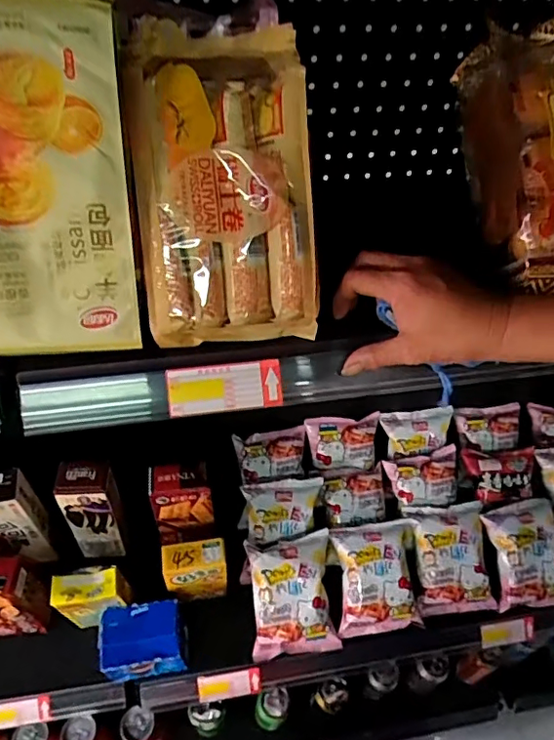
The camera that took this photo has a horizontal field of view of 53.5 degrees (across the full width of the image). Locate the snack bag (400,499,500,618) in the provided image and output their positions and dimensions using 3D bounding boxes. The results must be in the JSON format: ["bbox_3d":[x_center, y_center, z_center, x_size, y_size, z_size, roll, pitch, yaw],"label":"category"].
[{"bbox_3d":[0.290,0.315,0.922,0.126,0.045,0.167,-4,77,-3],"label":"snack bag"}]

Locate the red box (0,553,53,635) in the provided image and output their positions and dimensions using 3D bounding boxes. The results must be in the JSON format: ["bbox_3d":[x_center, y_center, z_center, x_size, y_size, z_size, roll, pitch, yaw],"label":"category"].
[{"bbox_3d":[-0.403,0.332,0.807,0.101,0.183,0.069,4,48,0],"label":"red box"}]

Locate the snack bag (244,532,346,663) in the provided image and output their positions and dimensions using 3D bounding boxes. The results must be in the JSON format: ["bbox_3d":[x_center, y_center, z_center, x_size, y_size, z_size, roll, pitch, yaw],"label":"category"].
[{"bbox_3d":[0.025,0.355,0.872,0.133,0.048,0.174,-5,80,-5],"label":"snack bag"}]

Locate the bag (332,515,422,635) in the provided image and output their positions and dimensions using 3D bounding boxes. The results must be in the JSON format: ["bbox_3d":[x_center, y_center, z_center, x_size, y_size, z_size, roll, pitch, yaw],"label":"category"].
[{"bbox_3d":[0.163,0.335,0.892,0.136,0.045,0.168,-3,76,-3],"label":"bag"}]

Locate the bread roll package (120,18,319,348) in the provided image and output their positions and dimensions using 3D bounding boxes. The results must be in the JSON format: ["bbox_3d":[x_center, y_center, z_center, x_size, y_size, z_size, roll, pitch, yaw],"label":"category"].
[{"bbox_3d":[-0.043,-0.147,0.437,0.133,0.246,0.047,-5,8,-9],"label":"bread roll package"}]

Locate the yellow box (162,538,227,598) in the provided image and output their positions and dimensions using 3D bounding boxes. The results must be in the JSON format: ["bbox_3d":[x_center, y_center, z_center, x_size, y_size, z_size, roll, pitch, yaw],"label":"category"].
[{"bbox_3d":[-0.122,0.309,0.840,0.099,0.121,0.047,-4,49,-7],"label":"yellow box"}]

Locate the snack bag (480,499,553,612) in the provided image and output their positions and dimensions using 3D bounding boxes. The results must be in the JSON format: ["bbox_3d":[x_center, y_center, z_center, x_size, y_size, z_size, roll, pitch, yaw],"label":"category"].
[{"bbox_3d":[0.425,0.312,0.928,0.134,0.043,0.172,-7,78,-3],"label":"snack bag"}]

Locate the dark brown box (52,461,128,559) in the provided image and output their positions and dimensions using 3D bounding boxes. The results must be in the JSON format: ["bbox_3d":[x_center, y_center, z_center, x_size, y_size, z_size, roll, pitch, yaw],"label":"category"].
[{"bbox_3d":[-0.289,0.224,0.870,0.075,0.214,0.050,-5,49,-8],"label":"dark brown box"}]

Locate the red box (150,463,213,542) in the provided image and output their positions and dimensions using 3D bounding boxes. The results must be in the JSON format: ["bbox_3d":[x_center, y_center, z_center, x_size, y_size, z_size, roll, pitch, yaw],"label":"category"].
[{"bbox_3d":[-0.155,0.225,0.910,0.098,0.171,0.062,-5,49,-8],"label":"red box"}]

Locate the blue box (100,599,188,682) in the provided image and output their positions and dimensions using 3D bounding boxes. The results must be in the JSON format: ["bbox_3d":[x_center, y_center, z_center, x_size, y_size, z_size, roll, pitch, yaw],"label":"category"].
[{"bbox_3d":[-0.195,0.400,0.810,0.119,0.084,0.084,-5,49,-7],"label":"blue box"}]

